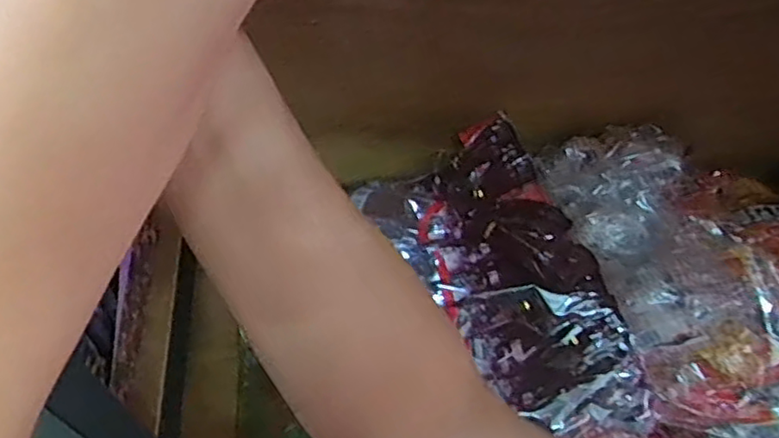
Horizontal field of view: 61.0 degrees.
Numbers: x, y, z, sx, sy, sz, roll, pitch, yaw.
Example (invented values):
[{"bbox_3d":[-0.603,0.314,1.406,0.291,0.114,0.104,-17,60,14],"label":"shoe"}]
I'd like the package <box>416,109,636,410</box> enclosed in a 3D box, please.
[{"bbox_3d":[0.110,0.027,0.658,0.146,0.060,0.305,-12,59,-10],"label":"package"}]

